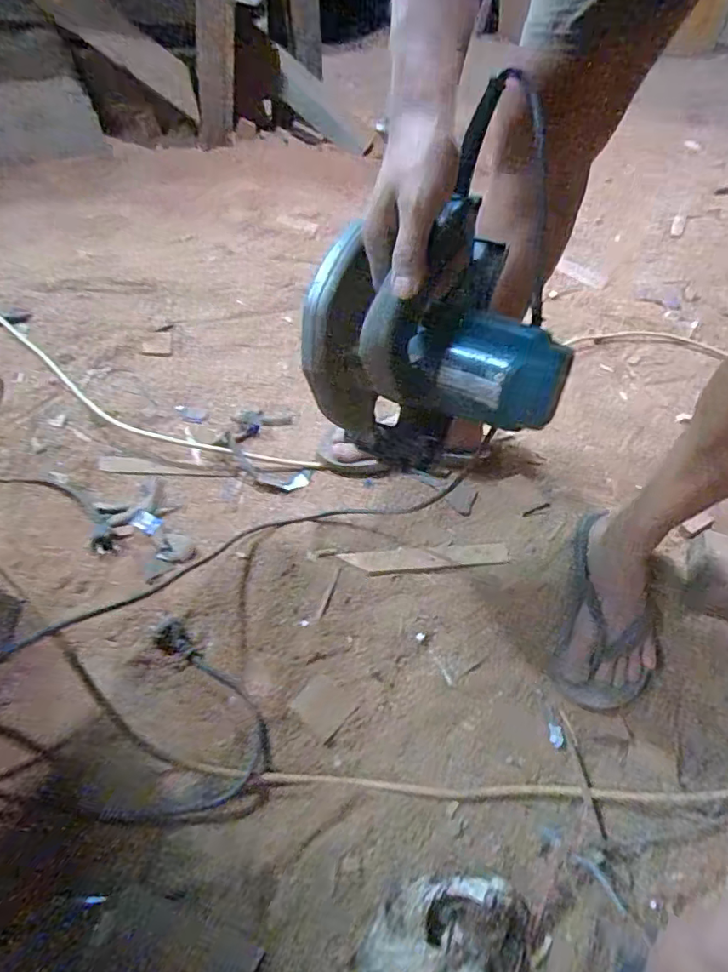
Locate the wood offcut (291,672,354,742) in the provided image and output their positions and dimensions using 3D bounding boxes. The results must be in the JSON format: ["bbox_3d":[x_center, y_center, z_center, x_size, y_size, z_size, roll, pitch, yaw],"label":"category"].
[{"bbox_3d":[-0.048,0.253,0.607,0.060,0.005,0.055,37,58,21],"label":"wood offcut"}]

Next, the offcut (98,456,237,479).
[{"bbox_3d":[-0.302,-0.022,0.792,0.204,0.011,0.033,10,52,2],"label":"offcut"}]

